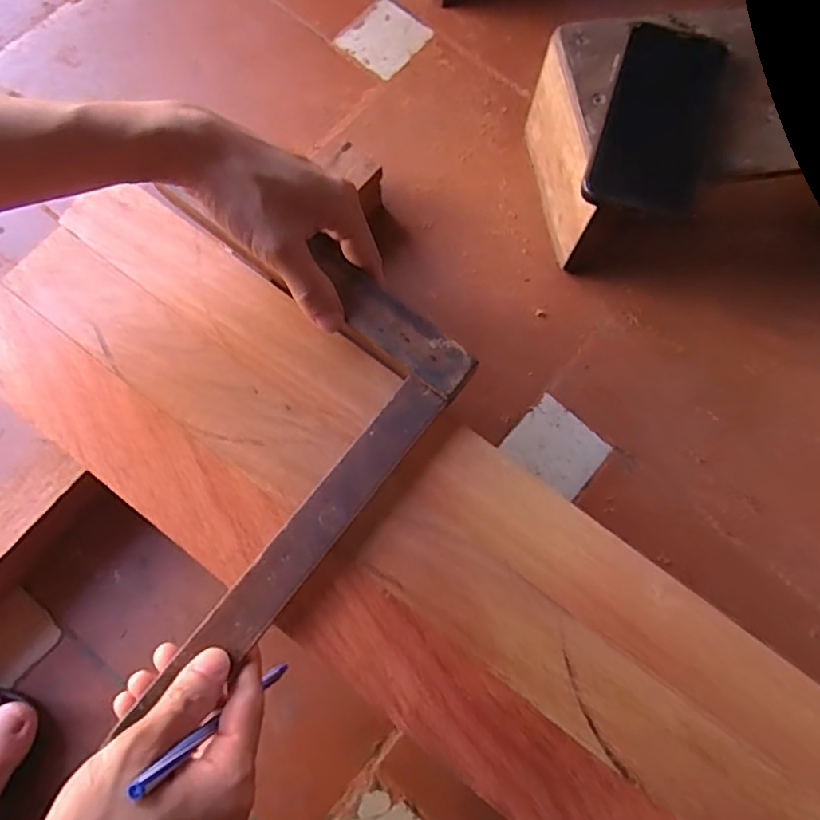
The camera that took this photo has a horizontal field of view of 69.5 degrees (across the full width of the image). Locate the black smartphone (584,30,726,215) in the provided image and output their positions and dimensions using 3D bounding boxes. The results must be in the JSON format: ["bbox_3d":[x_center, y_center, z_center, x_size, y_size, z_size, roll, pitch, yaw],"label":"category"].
[{"bbox_3d":[0.177,-0.207,0.423,0.077,0.014,0.153,15,75,3],"label":"black smartphone"}]

